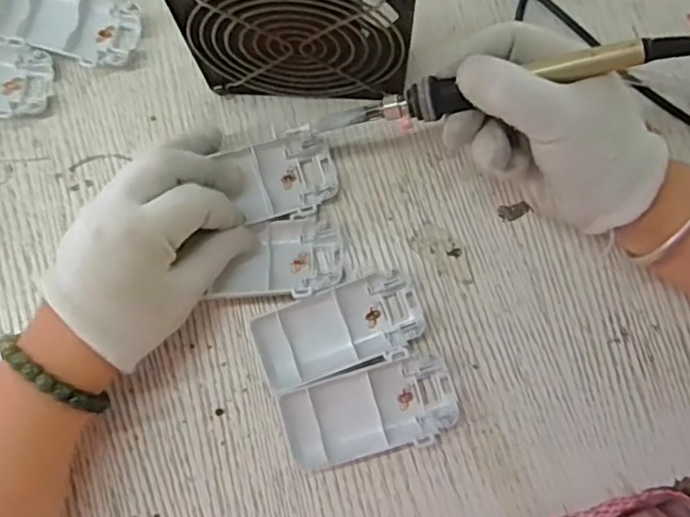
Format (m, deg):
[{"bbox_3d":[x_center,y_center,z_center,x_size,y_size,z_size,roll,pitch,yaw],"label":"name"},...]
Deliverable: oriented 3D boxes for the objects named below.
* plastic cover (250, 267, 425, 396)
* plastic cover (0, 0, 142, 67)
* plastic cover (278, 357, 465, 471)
[{"bbox_3d":[-0.003,0.040,0.361,0.092,0.016,0.046,-17,80,-2],"label":"plastic cover"},{"bbox_3d":[-0.177,-0.150,0.405,0.091,0.013,0.049,10,80,3],"label":"plastic cover"},{"bbox_3d":[0.014,0.085,0.352,0.093,0.014,0.045,-14,79,-2],"label":"plastic cover"}]

